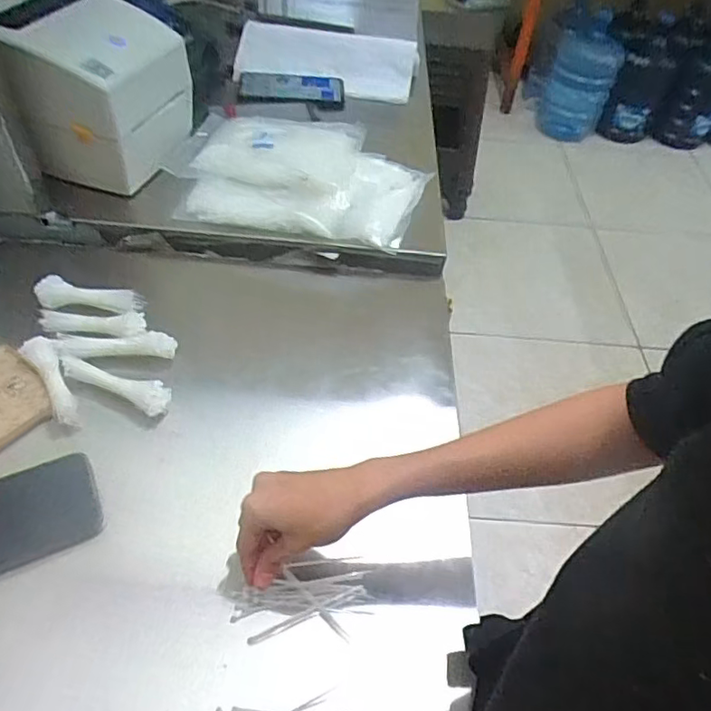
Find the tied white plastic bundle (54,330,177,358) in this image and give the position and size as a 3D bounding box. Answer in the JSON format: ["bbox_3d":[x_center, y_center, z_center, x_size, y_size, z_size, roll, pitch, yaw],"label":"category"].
[{"bbox_3d":[-0.245,-0.010,0.592,0.113,0.014,0.024,-2,50,-8],"label":"tied white plastic bundle"}]

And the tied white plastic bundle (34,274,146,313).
[{"bbox_3d":[-0.296,-0.067,0.642,0.114,0.023,0.026,3,50,-4],"label":"tied white plastic bundle"}]

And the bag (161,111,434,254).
[{"bbox_3d":[-0.077,-0.260,0.783,0.340,0.051,0.248,9,49,1],"label":"bag"}]

